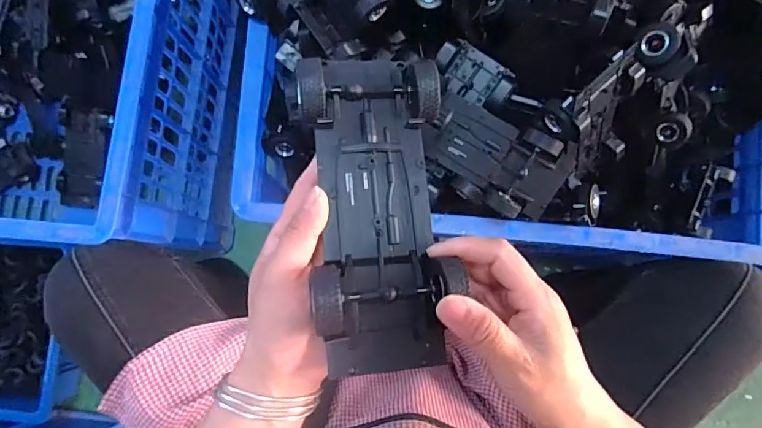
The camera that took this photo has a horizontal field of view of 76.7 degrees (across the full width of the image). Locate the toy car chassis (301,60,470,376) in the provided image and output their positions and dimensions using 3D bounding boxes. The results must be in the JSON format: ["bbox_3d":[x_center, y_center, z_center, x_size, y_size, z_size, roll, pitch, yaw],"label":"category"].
[{"bbox_3d":[-0.001,-0.007,0.284,0.085,0.045,0.192,-4,80,-1],"label":"toy car chassis"}]

